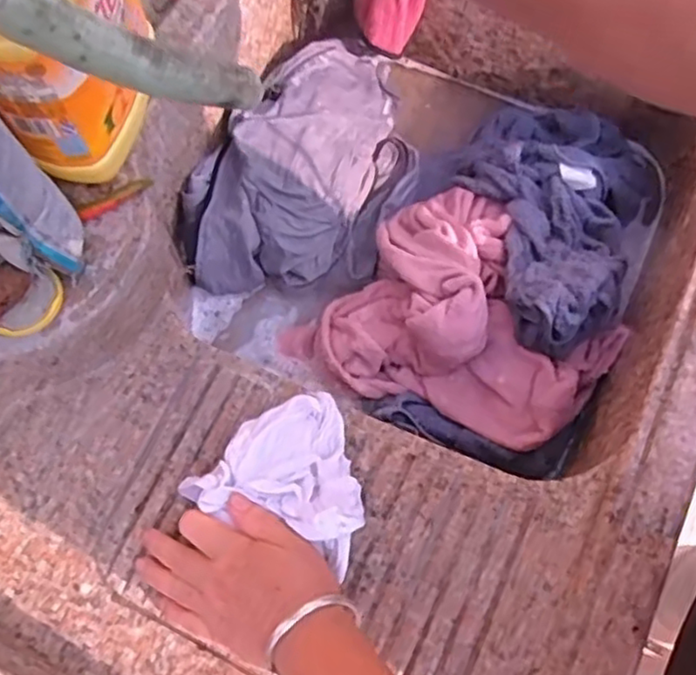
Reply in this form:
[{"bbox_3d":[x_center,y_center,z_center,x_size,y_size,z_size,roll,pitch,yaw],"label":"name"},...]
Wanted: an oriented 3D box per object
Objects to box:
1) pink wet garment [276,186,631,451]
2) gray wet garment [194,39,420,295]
[{"bbox_3d":[0.107,-0.012,0.633,0.250,0.091,0.232,-1,71,2],"label":"pink wet garment"},{"bbox_3d":[-0.029,-0.174,0.701,0.172,0.095,0.299,20,73,9],"label":"gray wet garment"}]

